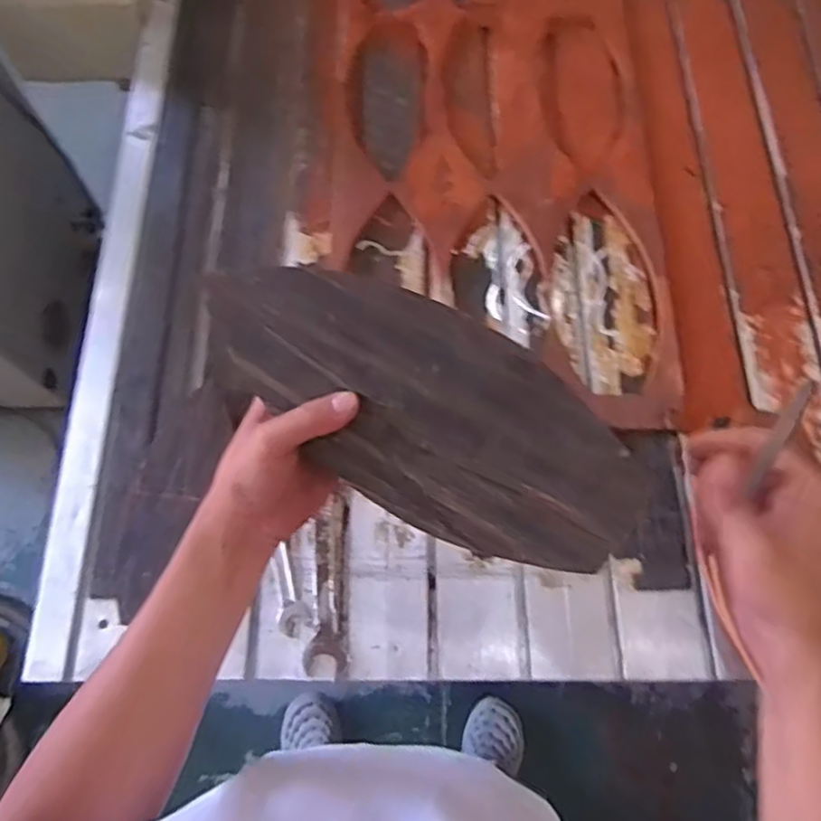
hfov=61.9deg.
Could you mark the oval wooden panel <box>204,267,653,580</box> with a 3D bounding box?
[{"bbox_3d":[0.002,0.000,0.409,0.273,0.016,0.120,29,99,7],"label":"oval wooden panel"}]

